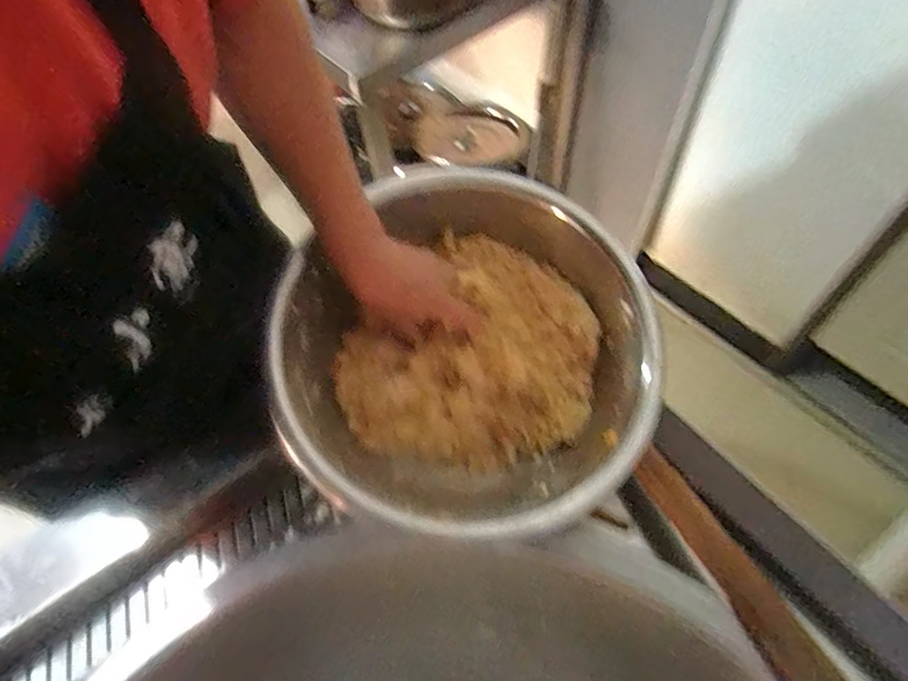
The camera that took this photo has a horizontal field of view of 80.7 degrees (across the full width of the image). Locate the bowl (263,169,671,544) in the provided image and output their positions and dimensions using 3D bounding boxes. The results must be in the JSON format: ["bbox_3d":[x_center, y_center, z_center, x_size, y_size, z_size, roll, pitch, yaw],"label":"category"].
[{"bbox_3d":[0.016,0.019,0.546,0.361,0.144,0.340,-2,58,3],"label":"bowl"}]

